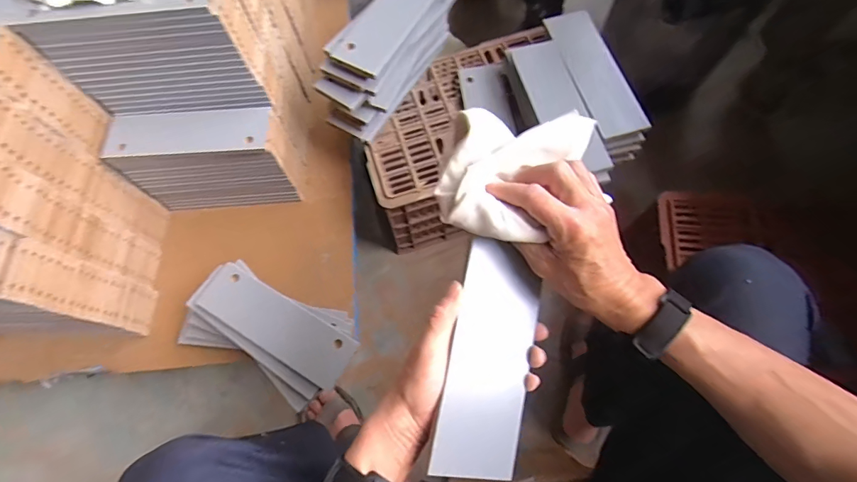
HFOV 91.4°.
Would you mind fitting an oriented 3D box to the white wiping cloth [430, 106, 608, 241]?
[{"bbox_3d":[0.080,-0.063,0.375,0.138,0.037,0.130,0,68,2],"label":"white wiping cloth"}]

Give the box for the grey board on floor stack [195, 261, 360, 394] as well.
[{"bbox_3d":[-0.245,0.133,0.670,0.267,0.010,0.085,28,72,13],"label":"grey board on floor stack"}]

